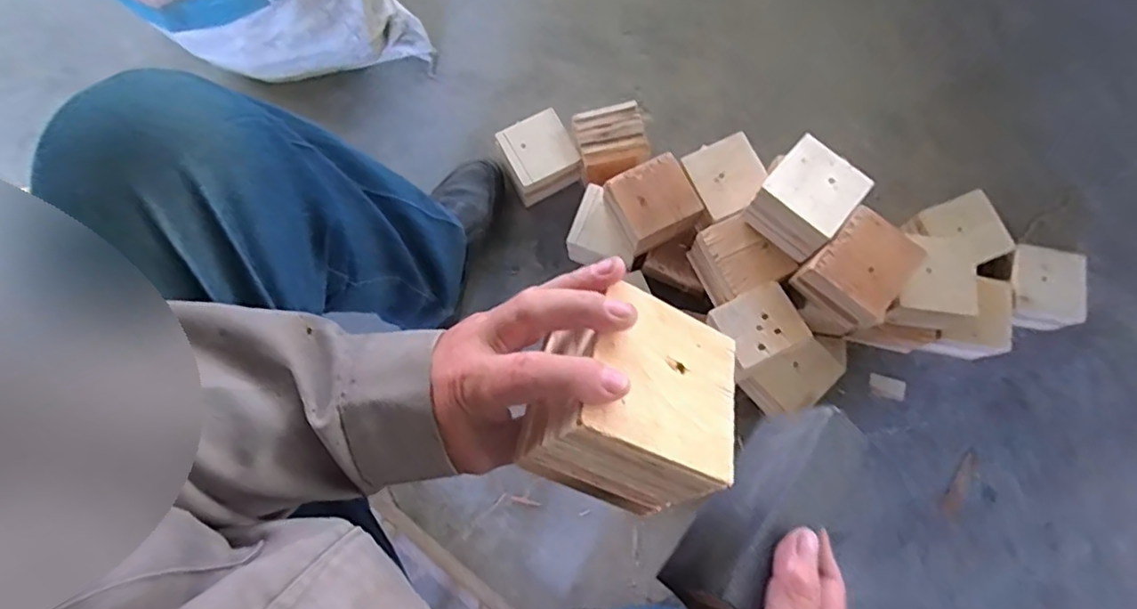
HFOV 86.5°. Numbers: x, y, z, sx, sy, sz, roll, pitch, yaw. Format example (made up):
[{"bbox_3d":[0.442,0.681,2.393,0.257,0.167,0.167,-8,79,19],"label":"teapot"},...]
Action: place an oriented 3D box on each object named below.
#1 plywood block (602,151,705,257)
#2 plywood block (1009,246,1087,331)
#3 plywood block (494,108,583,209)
[{"bbox_3d":[0.103,-0.127,0.766,0.102,0.058,0.091,-28,77,-6],"label":"plywood block"},{"bbox_3d":[0.617,-0.018,0.800,0.095,0.079,0.095,8,76,3],"label":"plywood block"},{"bbox_3d":[-0.043,-0.207,0.875,0.098,0.079,0.100,-25,77,-4],"label":"plywood block"}]

